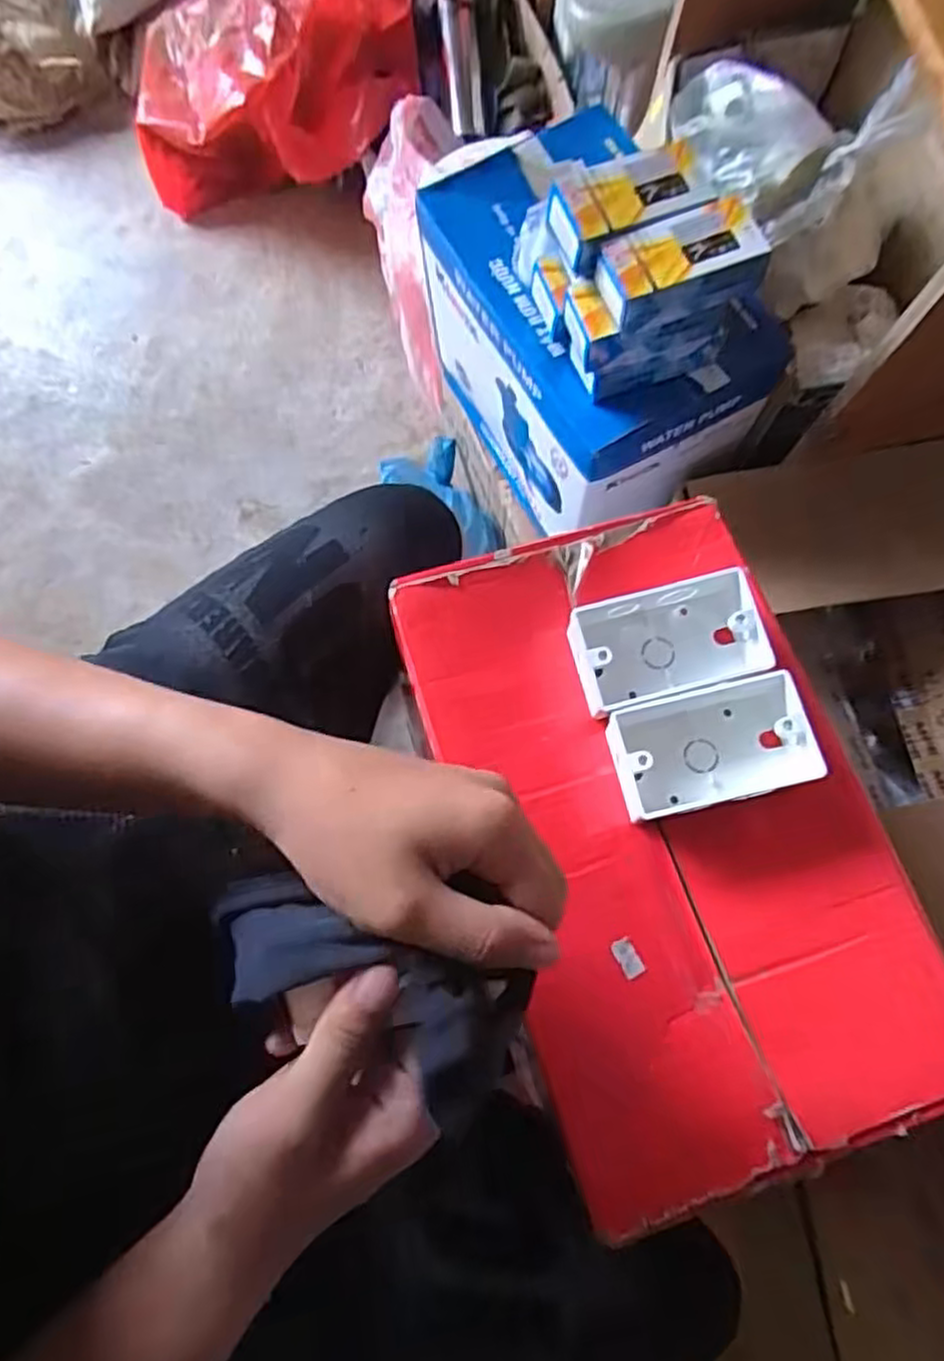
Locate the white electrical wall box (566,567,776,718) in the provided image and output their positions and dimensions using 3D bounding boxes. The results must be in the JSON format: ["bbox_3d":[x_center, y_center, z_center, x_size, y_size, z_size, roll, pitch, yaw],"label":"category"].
[{"bbox_3d":[0.119,-0.022,0.448,0.111,0.049,0.067,-13,78,-4],"label":"white electrical wall box"}]

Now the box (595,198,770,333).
[{"bbox_3d":[0.145,-0.297,0.518,0.112,0.037,0.057,-15,78,-5],"label":"box"}]

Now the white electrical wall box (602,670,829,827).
[{"bbox_3d":[0.138,0.039,0.431,0.113,0.042,0.068,-14,78,-5],"label":"white electrical wall box"}]

